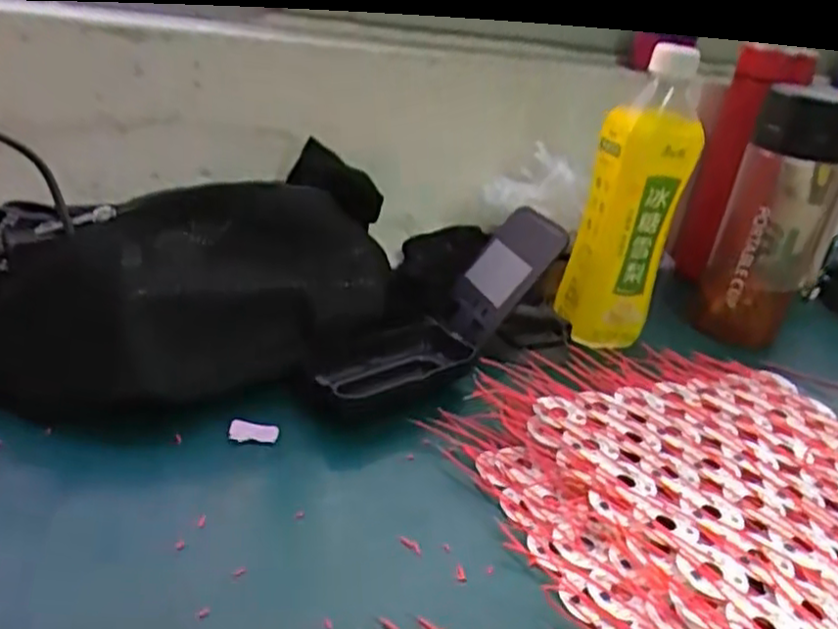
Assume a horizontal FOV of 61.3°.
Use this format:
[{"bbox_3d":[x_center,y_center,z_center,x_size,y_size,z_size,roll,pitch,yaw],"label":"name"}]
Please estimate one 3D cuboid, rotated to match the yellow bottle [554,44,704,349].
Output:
[{"bbox_3d":[0.155,-0.080,0.512,0.054,0.205,0.052,-5,29,-25],"label":"yellow bottle"}]

